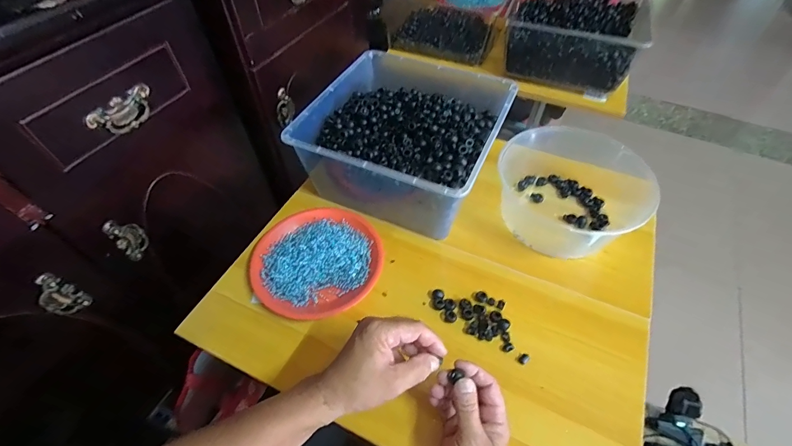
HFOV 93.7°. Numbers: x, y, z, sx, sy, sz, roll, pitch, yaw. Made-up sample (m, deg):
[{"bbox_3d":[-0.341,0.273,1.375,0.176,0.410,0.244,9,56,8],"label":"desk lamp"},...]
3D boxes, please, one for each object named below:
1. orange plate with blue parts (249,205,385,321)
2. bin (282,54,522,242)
[{"bbox_3d":[-0.121,0.049,0.568,0.190,0.030,0.184,0,52,0],"label":"orange plate with blue parts"},{"bbox_3d":[0.020,-0.149,0.655,0.295,0.141,0.303,21,55,16],"label":"bin"}]

